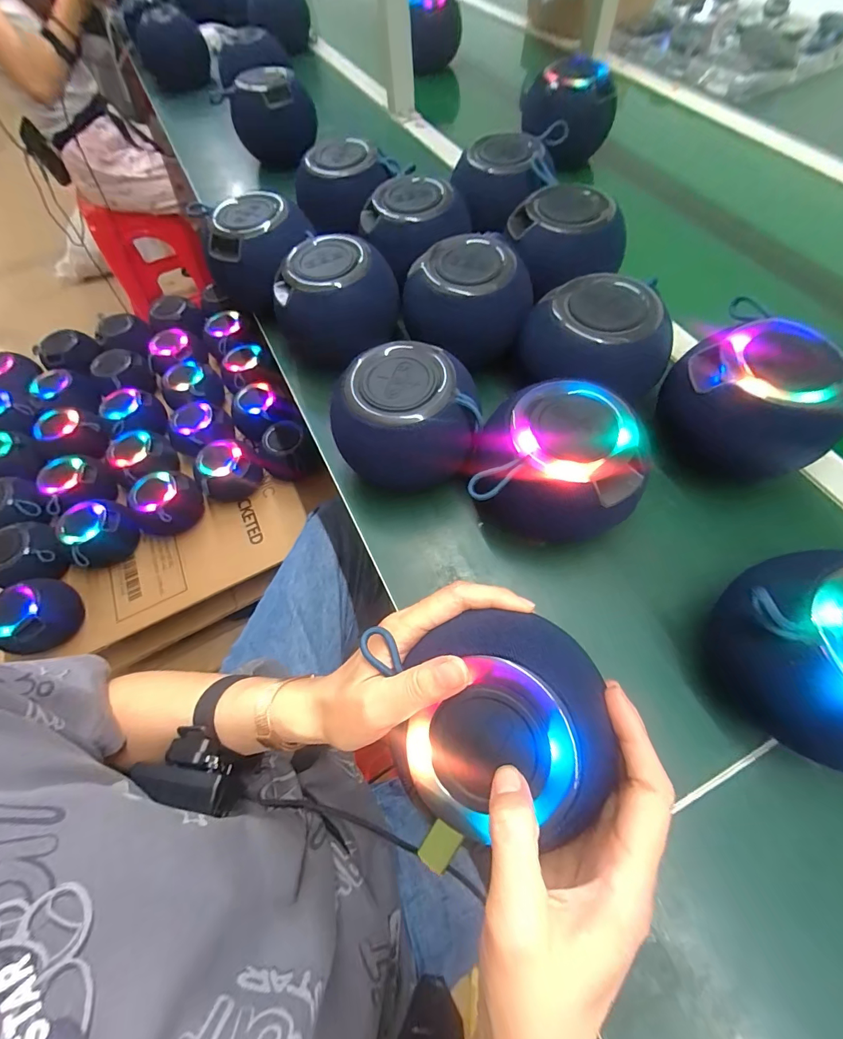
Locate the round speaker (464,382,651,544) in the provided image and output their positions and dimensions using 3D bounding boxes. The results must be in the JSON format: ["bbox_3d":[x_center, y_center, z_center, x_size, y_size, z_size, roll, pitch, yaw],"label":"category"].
[{"bbox_3d":[0.102,-0.040,0.337,0.127,0.097,0.106,2,64,2],"label":"round speaker"}]

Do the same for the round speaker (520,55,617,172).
[{"bbox_3d":[0.220,-0.615,0.612,0.110,0.100,0.110,-1,64,3],"label":"round speaker"}]

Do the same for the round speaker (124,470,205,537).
[{"bbox_3d":[-0.515,-0.028,0.821,0.115,0.091,0.133,33,70,18],"label":"round speaker"}]

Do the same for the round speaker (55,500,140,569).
[{"bbox_3d":[-0.632,0.025,0.797,0.117,0.088,0.123,-1,64,3],"label":"round speaker"}]

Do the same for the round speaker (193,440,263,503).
[{"bbox_3d":[-0.402,-0.099,0.852,0.122,0.096,0.099,-35,67,-13],"label":"round speaker"}]

